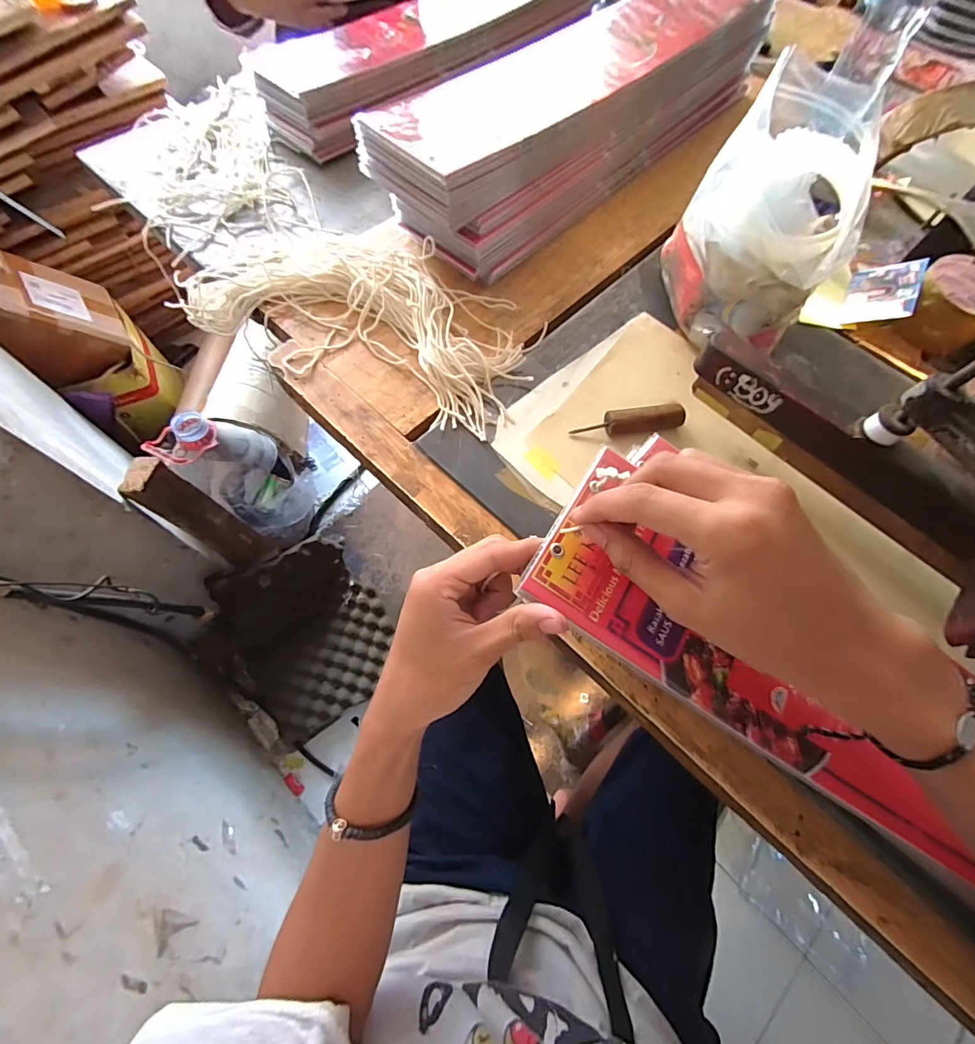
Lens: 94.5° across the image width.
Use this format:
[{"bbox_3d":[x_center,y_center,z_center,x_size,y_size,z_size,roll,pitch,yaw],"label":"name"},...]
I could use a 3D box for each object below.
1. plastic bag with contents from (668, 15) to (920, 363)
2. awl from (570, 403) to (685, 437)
[{"bbox_3d":[0.234,-0.249,0.376,0.131,0.139,0.143,33,69,10],"label":"plastic bag with contents"},{"bbox_3d":[0.119,-0.083,0.378,0.090,0.019,0.019,-7,67,-6],"label":"awl"}]

